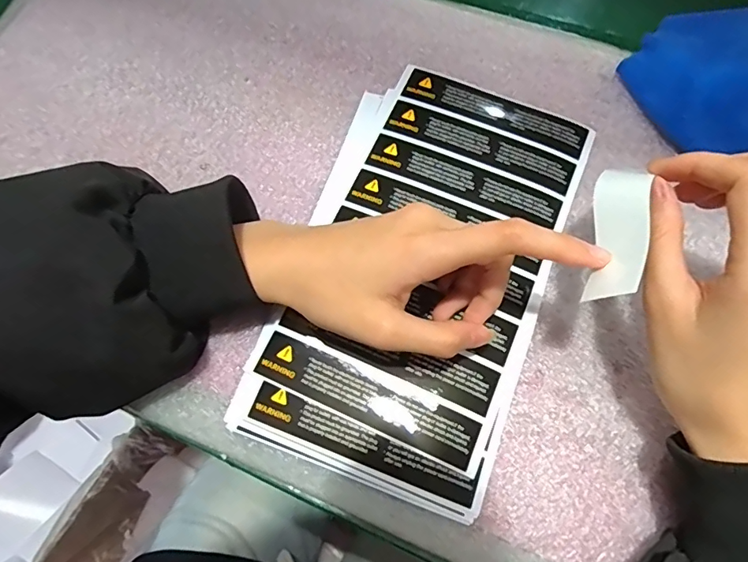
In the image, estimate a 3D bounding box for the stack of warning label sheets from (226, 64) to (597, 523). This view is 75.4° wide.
[{"bbox_3d":[0.027,-0.014,0.278,0.141,0.009,0.246,20,73,10],"label":"stack of warning label sheets"}]

